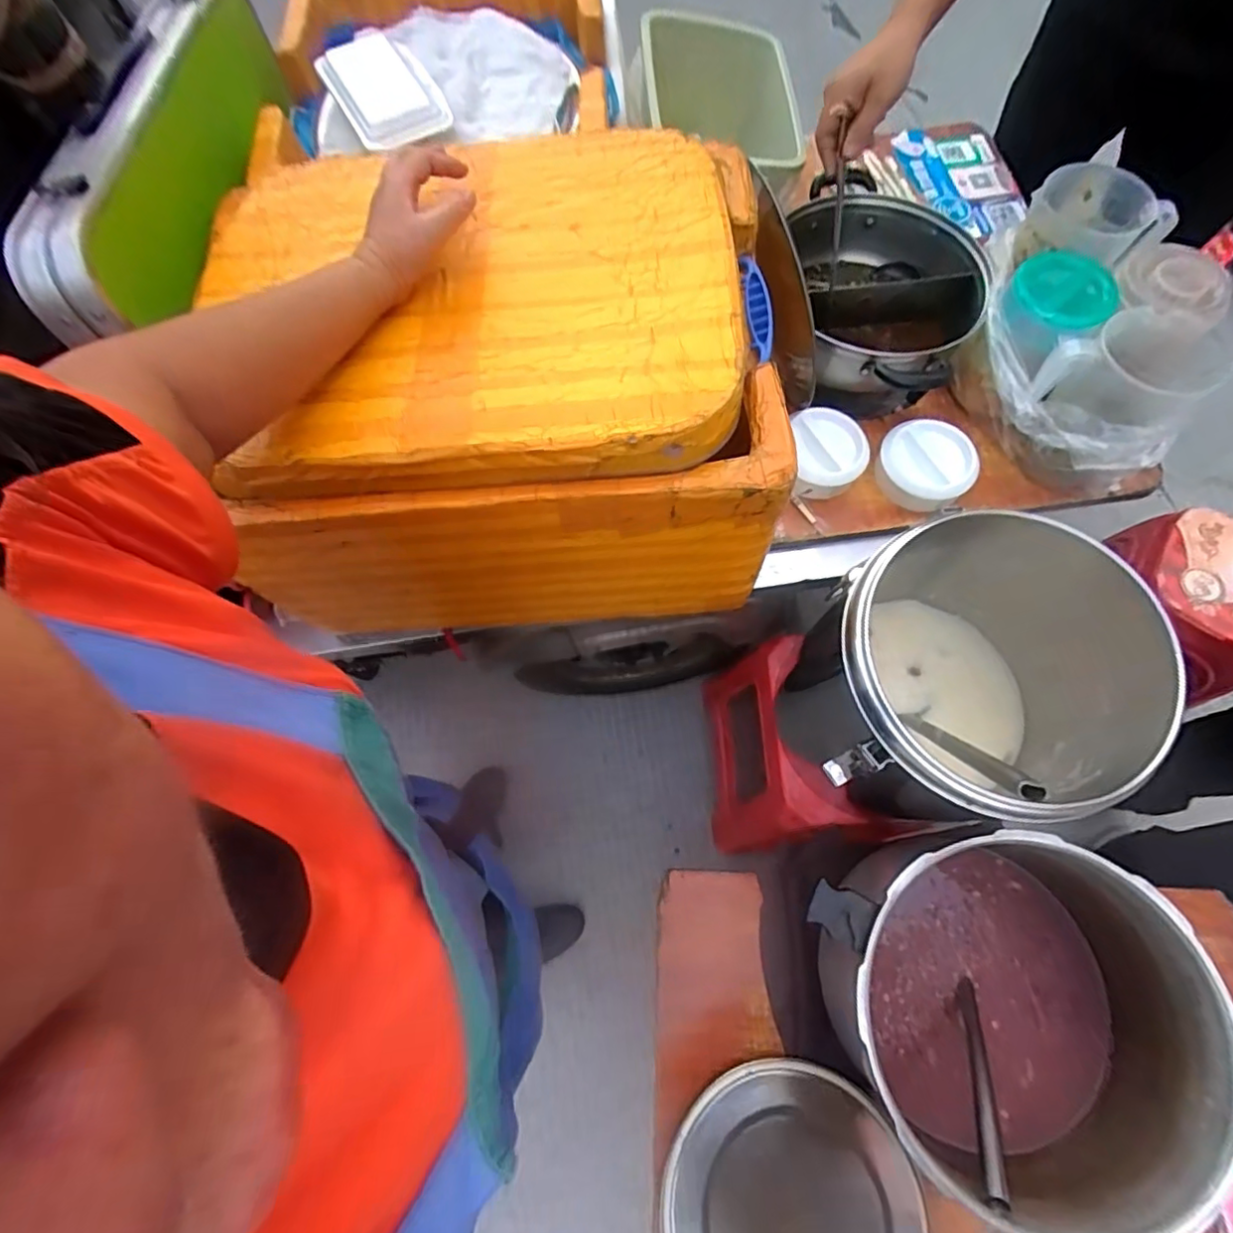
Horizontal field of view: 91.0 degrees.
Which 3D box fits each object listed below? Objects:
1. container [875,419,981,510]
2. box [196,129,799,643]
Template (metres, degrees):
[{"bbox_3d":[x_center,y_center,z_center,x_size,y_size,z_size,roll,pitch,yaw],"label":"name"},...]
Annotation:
[{"bbox_3d":[0.427,-0.213,0.837,0.124,0.055,0.113,32,71,12],"label":"container"},{"bbox_3d":[-0.107,-0.231,0.667,0.491,0.306,0.378,-3,71,0],"label":"box"}]

